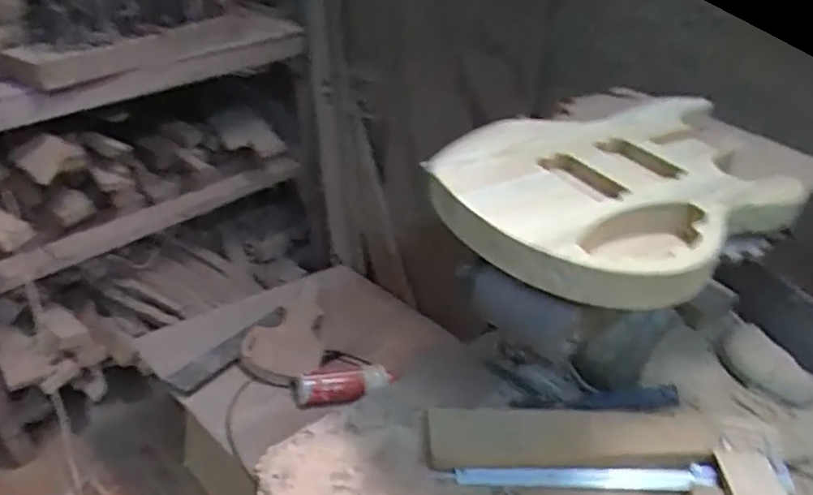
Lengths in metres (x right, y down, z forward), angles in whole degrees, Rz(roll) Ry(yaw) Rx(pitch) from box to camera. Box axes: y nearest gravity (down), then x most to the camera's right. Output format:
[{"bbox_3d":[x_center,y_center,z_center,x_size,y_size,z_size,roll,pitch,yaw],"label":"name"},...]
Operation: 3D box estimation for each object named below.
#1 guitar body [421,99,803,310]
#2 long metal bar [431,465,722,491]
[{"bbox_3d":[0.239,-0.087,0.734,0.324,0.048,0.434,31,44,34],"label":"guitar body"},{"bbox_3d":[0.198,0.271,0.735,0.326,0.022,0.026,2,35,-1],"label":"long metal bar"}]

